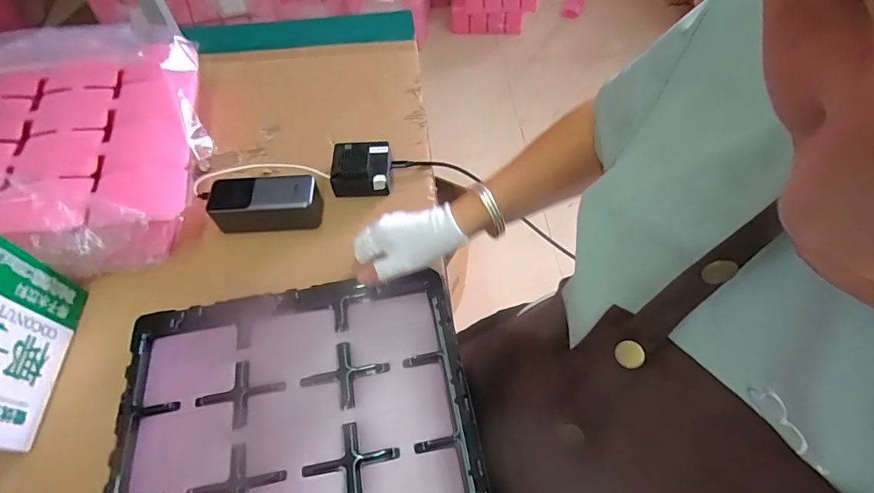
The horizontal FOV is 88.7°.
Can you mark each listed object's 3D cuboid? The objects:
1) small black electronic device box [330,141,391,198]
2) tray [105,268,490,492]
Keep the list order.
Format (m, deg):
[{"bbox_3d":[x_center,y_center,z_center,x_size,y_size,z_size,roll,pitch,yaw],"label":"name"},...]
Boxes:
[{"bbox_3d":[-0.104,-0.109,0.609,0.077,0.045,0.071,-2,58,0],"label":"small black electronic device box"},{"bbox_3d":[-0.127,0.205,0.406,0.328,0.029,0.359,-9,55,-6],"label":"tray"}]

